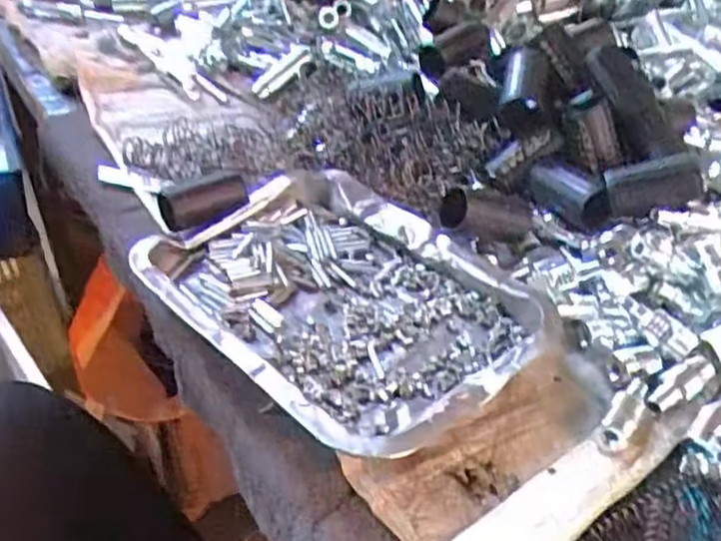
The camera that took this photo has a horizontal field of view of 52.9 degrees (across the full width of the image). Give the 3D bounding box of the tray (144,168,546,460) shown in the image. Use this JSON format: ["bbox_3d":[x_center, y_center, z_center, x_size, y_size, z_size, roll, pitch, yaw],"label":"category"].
[{"bbox_3d":[-0.015,0.011,0.472,0.187,0.029,0.255,-31,50,-32],"label":"tray"}]

